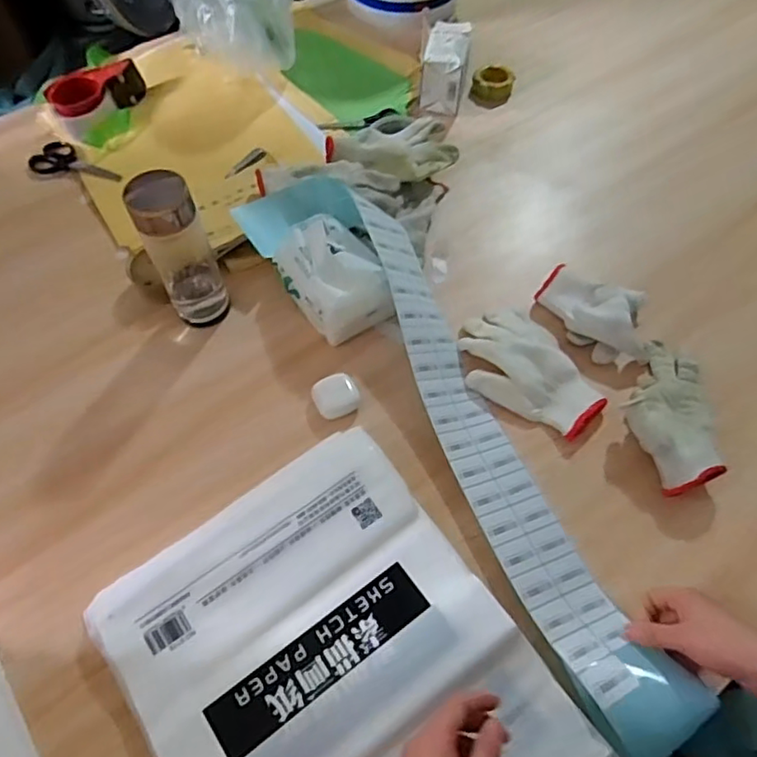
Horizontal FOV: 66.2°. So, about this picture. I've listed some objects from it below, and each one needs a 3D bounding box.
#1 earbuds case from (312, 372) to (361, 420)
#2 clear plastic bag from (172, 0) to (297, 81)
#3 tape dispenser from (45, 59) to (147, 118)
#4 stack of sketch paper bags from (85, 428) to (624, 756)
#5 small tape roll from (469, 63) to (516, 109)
[{"bbox_3d":[-0.047,0.018,0.656,0.050,0.020,0.043,-19,61,-11],"label":"earbuds case"},{"bbox_3d":[-0.224,-0.570,0.896,0.151,0.179,0.152,-29,63,-16],"label":"clear plastic bag"},{"bbox_3d":[-0.438,-0.444,0.904,0.144,0.052,0.064,-19,61,-11],"label":"tape dispenser"},{"bbox_3d":[-0.038,0.250,0.488,0.305,0.039,0.374,-32,64,-16],"label":"stack of sketch paper bags"},{"bbox_3d":[0.189,-0.488,0.962,0.068,0.036,0.073,0,59,0],"label":"small tape roll"}]

